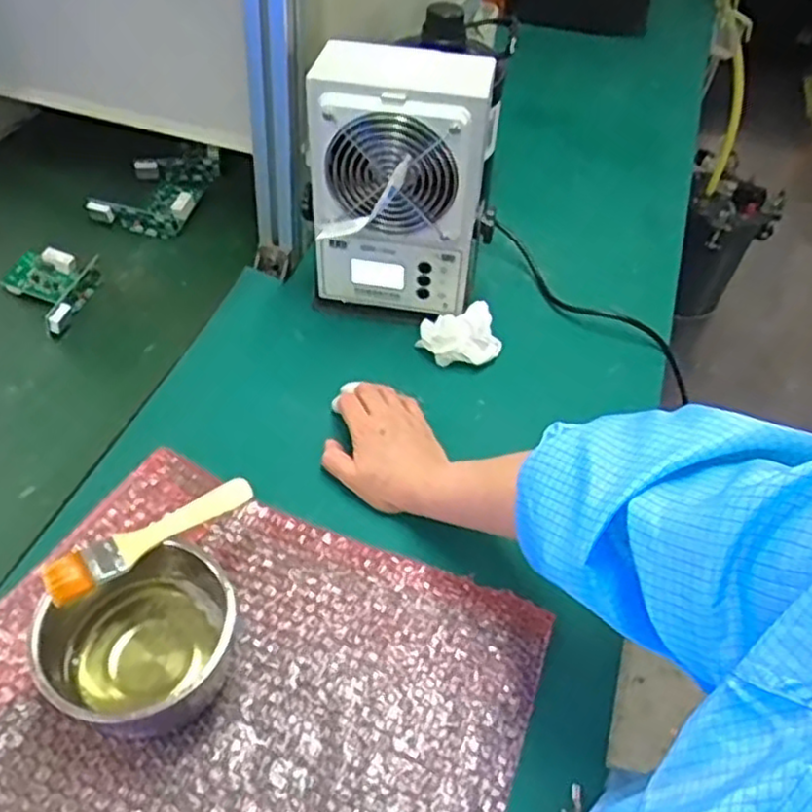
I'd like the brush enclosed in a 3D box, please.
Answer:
[{"bbox_3d":[-0.170,0.089,0.499,0.141,0.009,0.030,-21,55,-23],"label":"brush"}]

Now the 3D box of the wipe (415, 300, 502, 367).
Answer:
[{"bbox_3d":[0.052,-0.070,0.717,0.082,0.044,0.045,7,49,-1],"label":"wipe"}]

